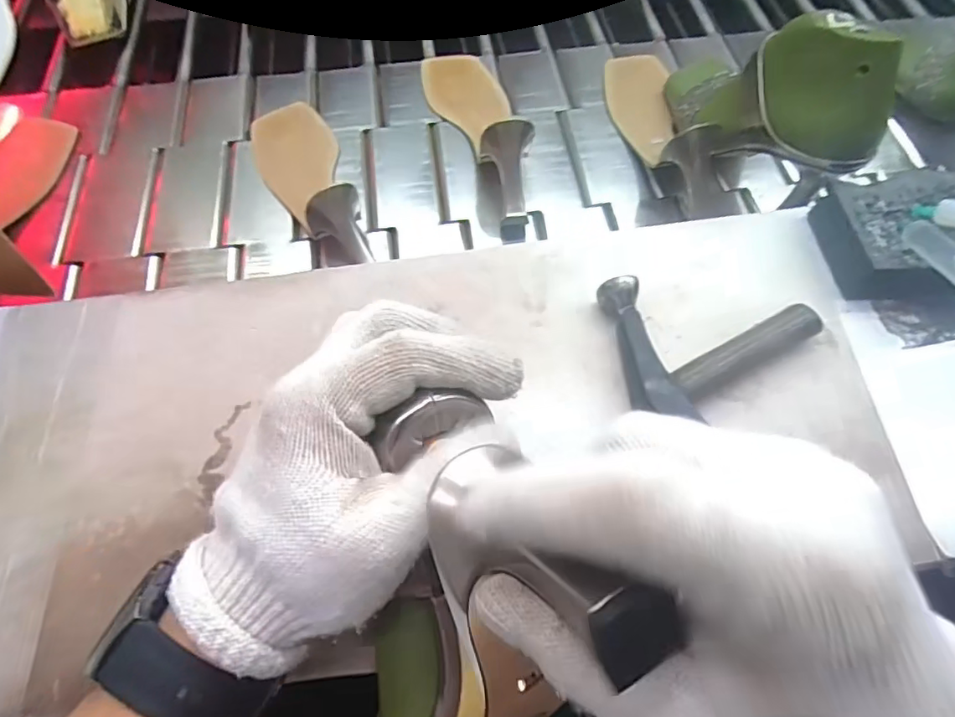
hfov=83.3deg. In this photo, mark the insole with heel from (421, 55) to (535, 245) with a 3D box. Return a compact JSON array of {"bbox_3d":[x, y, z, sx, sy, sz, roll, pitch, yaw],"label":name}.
[{"bbox_3d":[0.004,-0.230,0.489,0.074,0.065,0.254,-15,64,-9],"label":"insole with heel"}]

